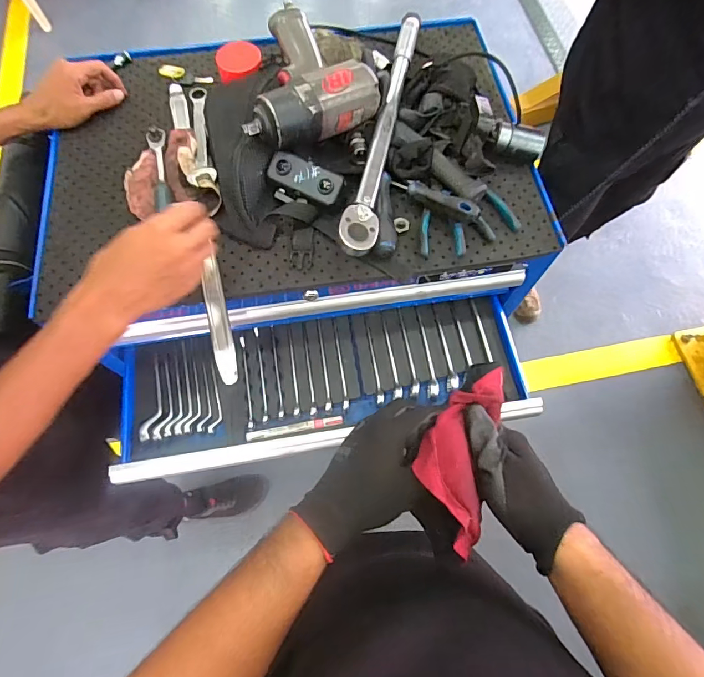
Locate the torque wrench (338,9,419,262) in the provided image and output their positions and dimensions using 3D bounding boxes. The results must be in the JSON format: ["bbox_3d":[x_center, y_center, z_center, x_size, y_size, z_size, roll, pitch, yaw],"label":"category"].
[{"bbox_3d":[0.046,-0.306,0.587,0.044,0.037,0.450,11,68,2],"label":"torque wrench"}]

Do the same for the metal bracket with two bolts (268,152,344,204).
[{"bbox_3d":[-0.059,-0.209,0.572,0.098,0.026,0.043,23,109,3],"label":"metal bracket with two bolts"}]

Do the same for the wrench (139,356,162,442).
[{"bbox_3d":[-0.291,0.086,0.647,0.025,0.010,0.130,2,68,-2],"label":"wrench"}]

